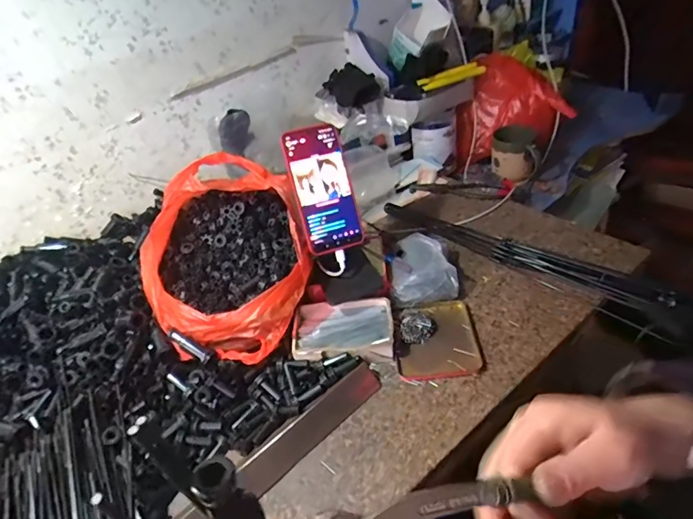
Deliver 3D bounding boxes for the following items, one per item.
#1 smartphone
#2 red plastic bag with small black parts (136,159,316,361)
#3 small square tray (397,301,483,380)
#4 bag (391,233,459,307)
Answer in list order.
[{"bbox_3d":[-0.030,-0.091,0.589,0.080,0.160,0.010,-18,7,-13],"label":"smartphone"},{"bbox_3d":[-0.161,-0.005,0.599,0.217,0.149,0.242,-29,42,-22],"label":"red plastic bag with small black parts"},{"bbox_3d":[0.115,0.102,0.586,0.099,0.015,0.116,-1,42,1],"label":"small square tray"},{"bbox_3d":[0.107,0.007,0.656,0.090,0.040,0.113,-8,39,3],"label":"bag"}]

